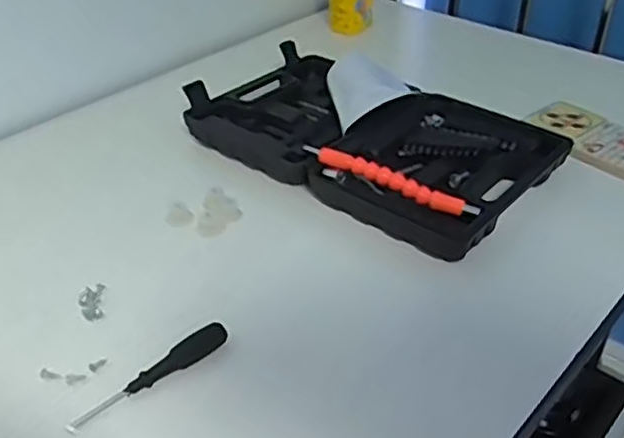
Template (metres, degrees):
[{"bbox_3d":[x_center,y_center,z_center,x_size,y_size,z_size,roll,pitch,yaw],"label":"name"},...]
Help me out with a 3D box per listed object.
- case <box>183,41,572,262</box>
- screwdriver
[{"bbox_3d":[0.049,-0.086,0.674,0.354,0.052,0.224,27,43,29],"label":"case"},{"bbox_3d":[-0.107,0.104,0.446,0.115,0.015,0.014,-27,46,-34],"label":"screwdriver"}]

